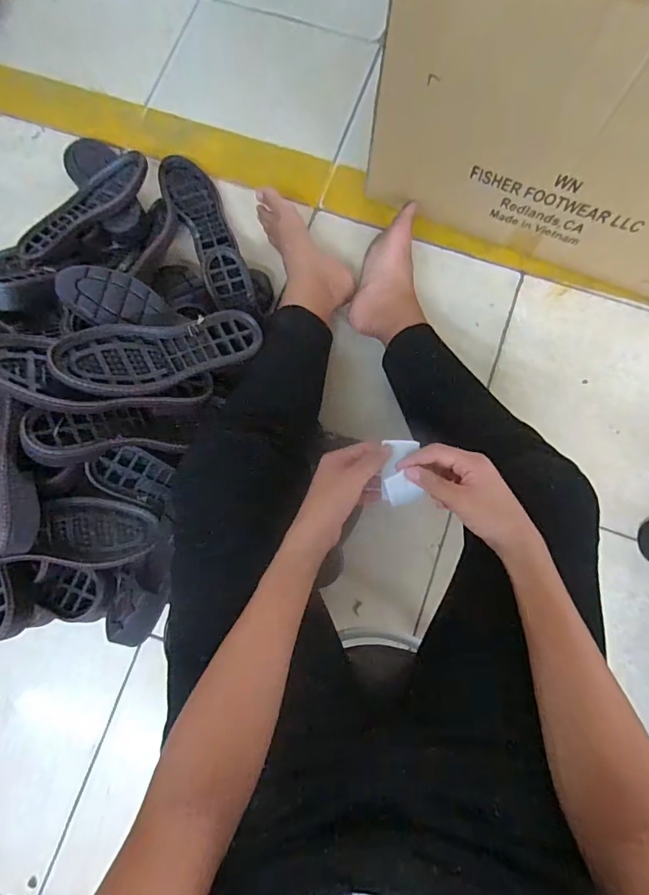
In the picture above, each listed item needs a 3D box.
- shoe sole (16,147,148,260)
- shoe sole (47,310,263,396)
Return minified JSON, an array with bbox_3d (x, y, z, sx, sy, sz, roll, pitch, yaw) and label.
[{"bbox_3d":[-0.413,-0.414,0.788,0.076,0.036,0.253,44,83,9],"label":"shoe sole"},{"bbox_3d":[-0.207,-0.127,0.608,0.264,0.031,0.084,-19,81,-30],"label":"shoe sole"}]

